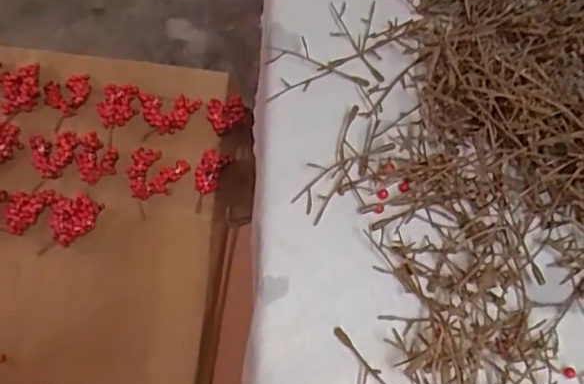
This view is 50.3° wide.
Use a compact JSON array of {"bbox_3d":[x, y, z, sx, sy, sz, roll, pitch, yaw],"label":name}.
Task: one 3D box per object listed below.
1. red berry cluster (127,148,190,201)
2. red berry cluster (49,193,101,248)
[{"bbox_3d":[-0.159,-0.025,0.739,0.069,0.016,0.059,-12,59,-11],"label":"red berry cluster"},{"bbox_3d":[-0.248,0.026,0.701,0.056,0.017,0.053,-35,65,-22],"label":"red berry cluster"}]

